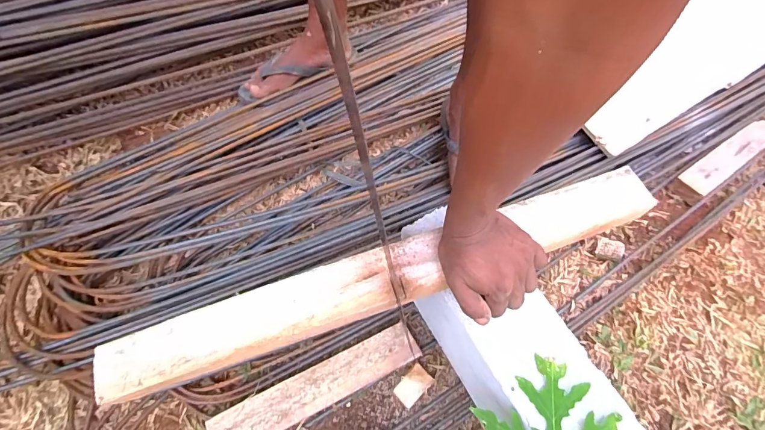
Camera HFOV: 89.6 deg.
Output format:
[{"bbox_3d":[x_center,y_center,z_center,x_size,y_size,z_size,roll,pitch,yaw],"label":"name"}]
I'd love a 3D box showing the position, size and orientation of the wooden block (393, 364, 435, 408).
[{"bbox_3d":[0.046,0.263,0.595,0.036,0.025,0.056,42,69,15],"label":"wooden block"}]

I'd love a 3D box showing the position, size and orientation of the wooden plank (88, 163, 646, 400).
[{"bbox_3d":[0.013,0.065,0.425,0.627,0.019,0.062,-18,67,-8],"label":"wooden plank"}]

